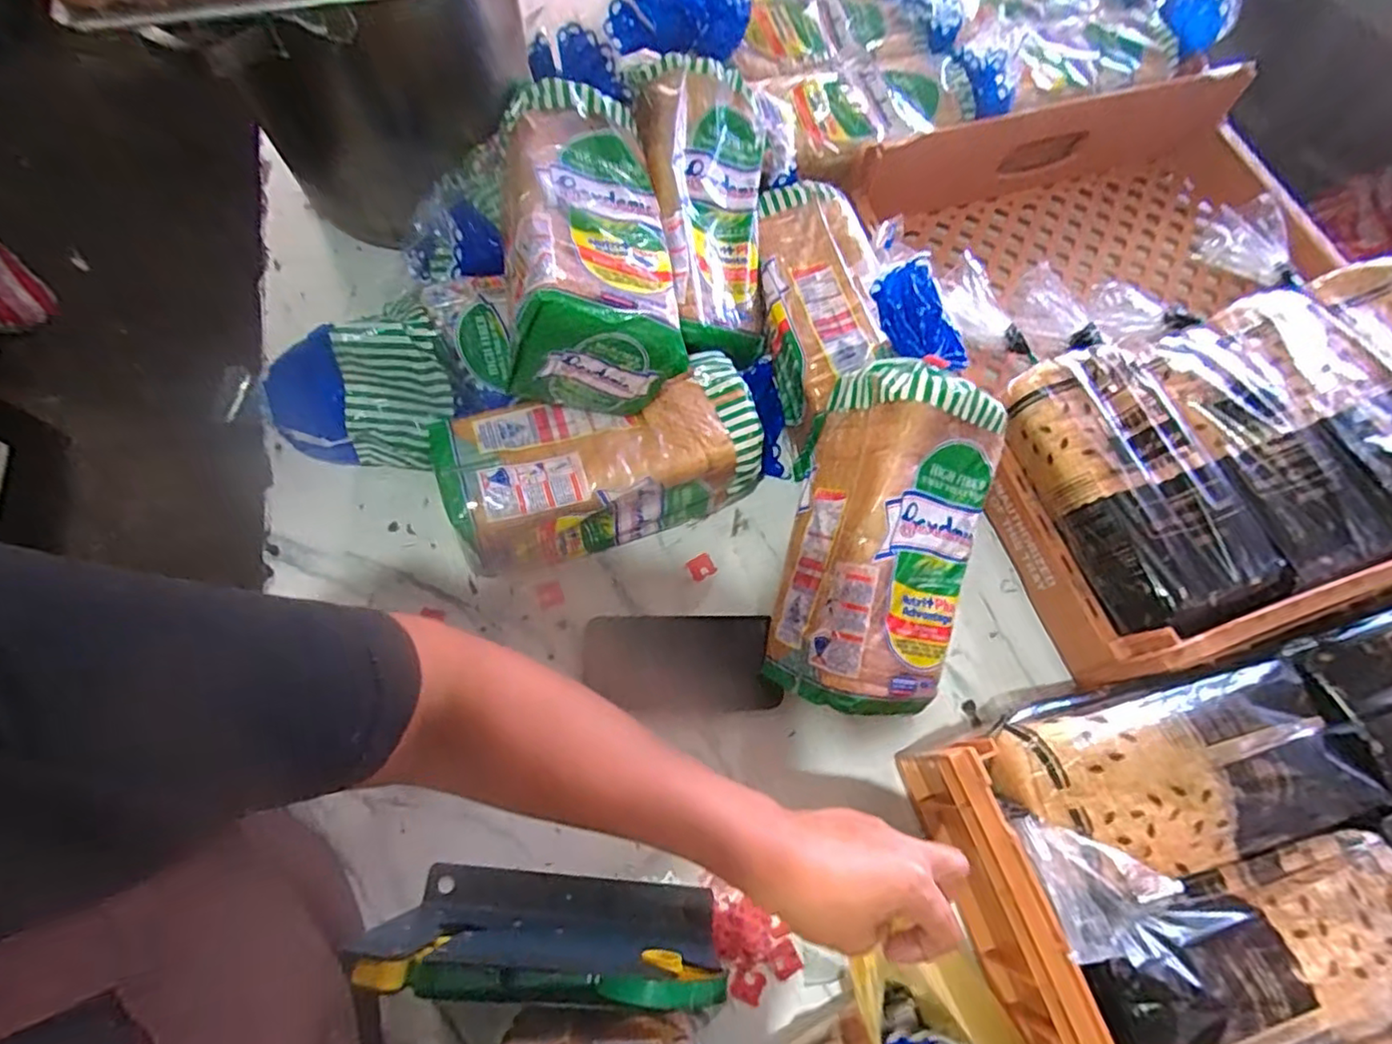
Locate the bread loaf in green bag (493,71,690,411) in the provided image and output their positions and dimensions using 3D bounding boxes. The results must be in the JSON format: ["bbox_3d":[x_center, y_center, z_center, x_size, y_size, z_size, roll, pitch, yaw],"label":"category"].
[{"bbox_3d":[-0.099,-0.236,0.533,0.145,0.098,0.275,-10,70,-6],"label":"bread loaf in green bag"}]

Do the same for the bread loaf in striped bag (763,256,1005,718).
[{"bbox_3d":[0.160,-0.022,0.523,0.110,0.121,0.361,16,87,-20],"label":"bread loaf in striped bag"}]

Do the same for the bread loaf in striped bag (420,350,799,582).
[{"bbox_3d":[-0.072,-0.047,0.560,0.299,0.112,0.114,-17,70,-8],"label":"bread loaf in striped bag"}]

